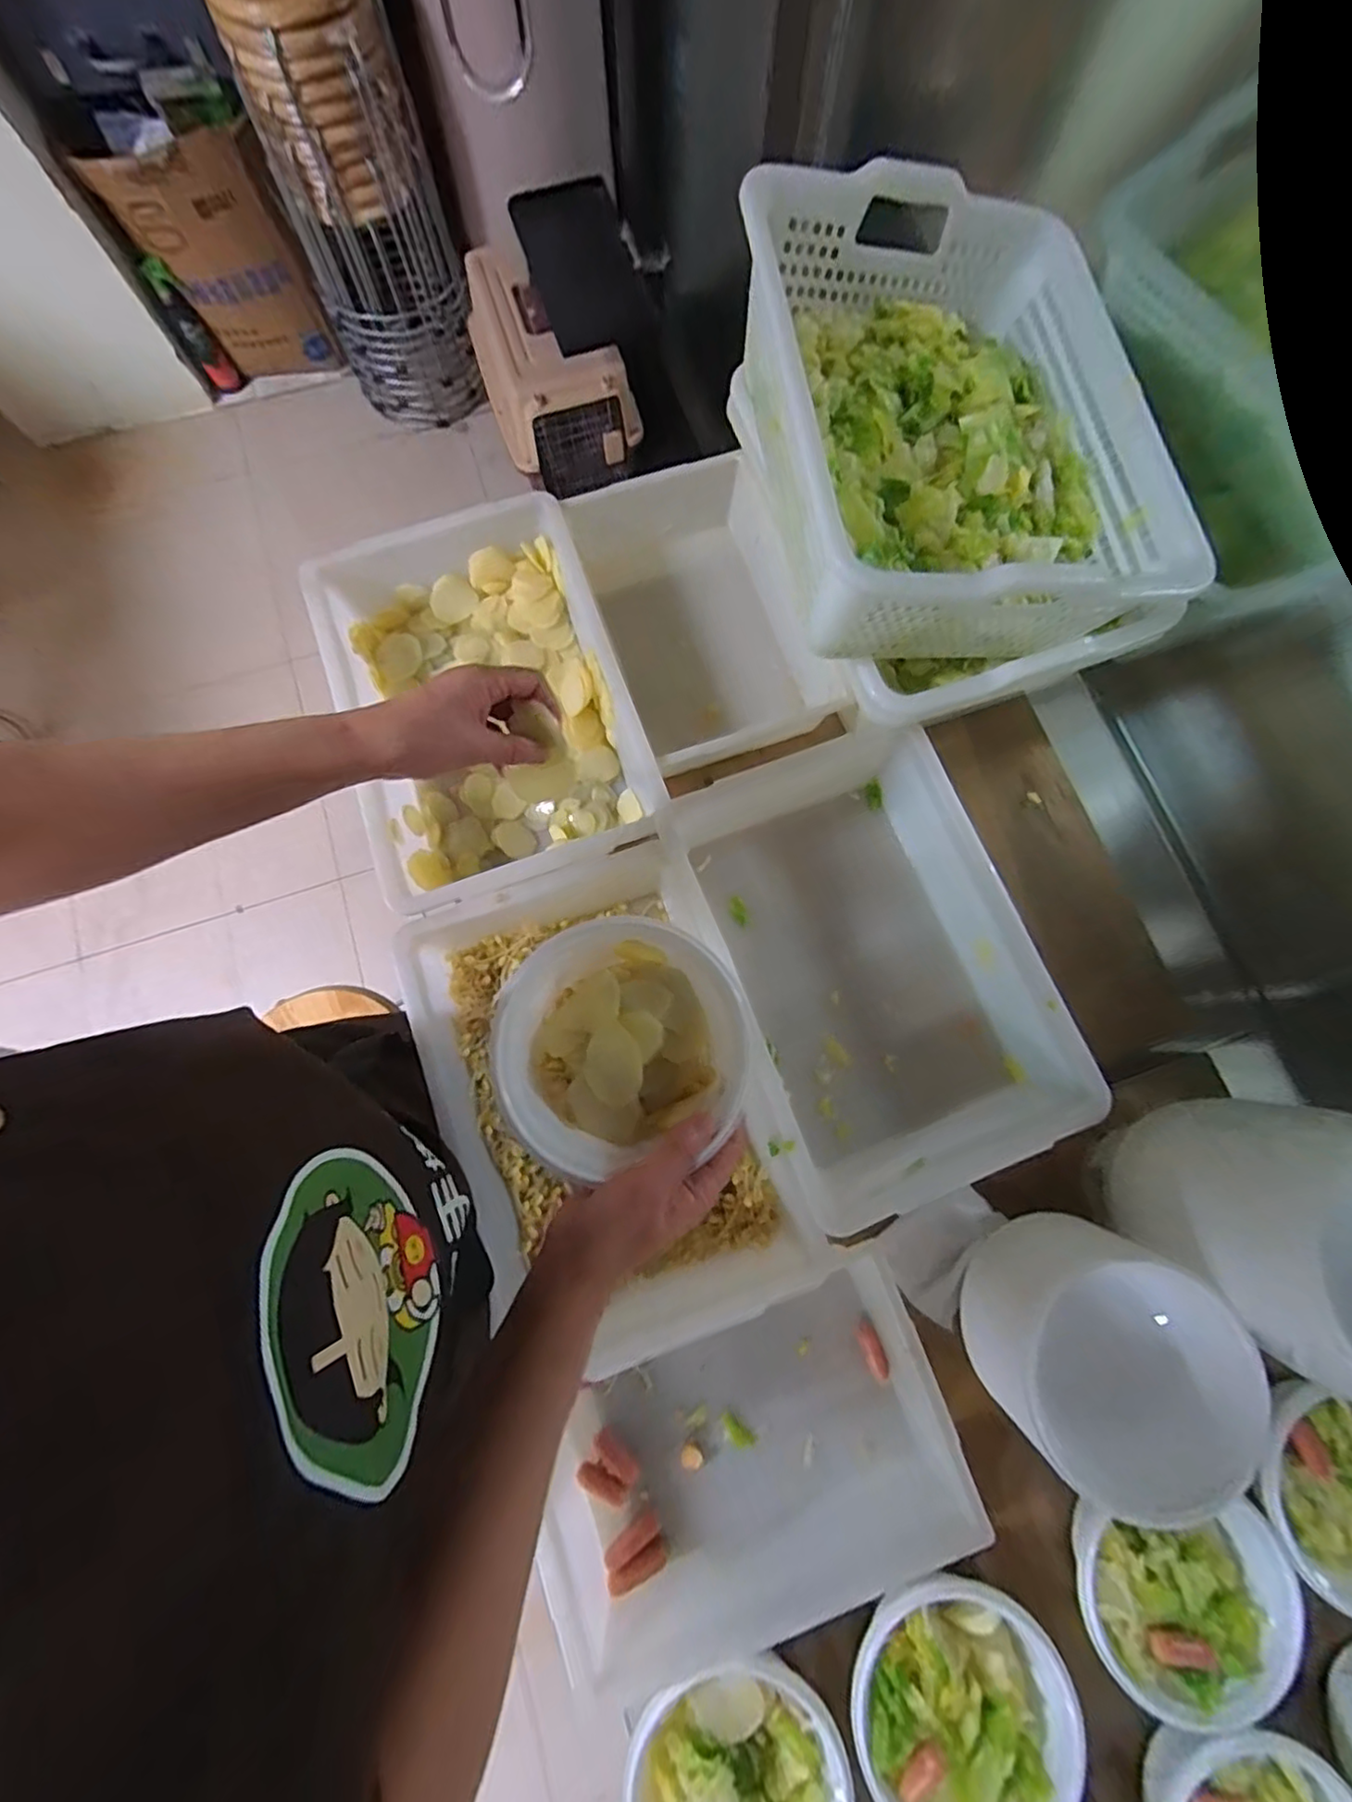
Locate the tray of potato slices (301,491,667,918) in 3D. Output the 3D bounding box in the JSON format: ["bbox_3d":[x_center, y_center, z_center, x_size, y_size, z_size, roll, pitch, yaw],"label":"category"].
[{"bbox_3d":[-0.189,-0.195,0.635,0.274,0.080,0.381,-20,79,-5],"label":"tray of potato slices"}]

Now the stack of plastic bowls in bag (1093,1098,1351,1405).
[{"bbox_3d":[0.443,0.233,0.428,0.158,0.196,0.158,-39,81,-8],"label":"stack of plastic bowls in bag"}]

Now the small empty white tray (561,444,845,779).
[{"bbox_3d":[0.022,-0.312,0.686,0.201,0.105,0.348,-20,79,-5],"label":"small empty white tray"}]

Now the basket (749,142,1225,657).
[{"bbox_3d":[0.233,-0.431,0.555,0.319,0.150,0.469,-4,78,-1],"label":"basket"}]

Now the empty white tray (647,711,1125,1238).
[{"bbox_3d":[0.179,0.055,0.592,0.272,0.088,0.403,-20,79,-5],"label":"empty white tray"}]

